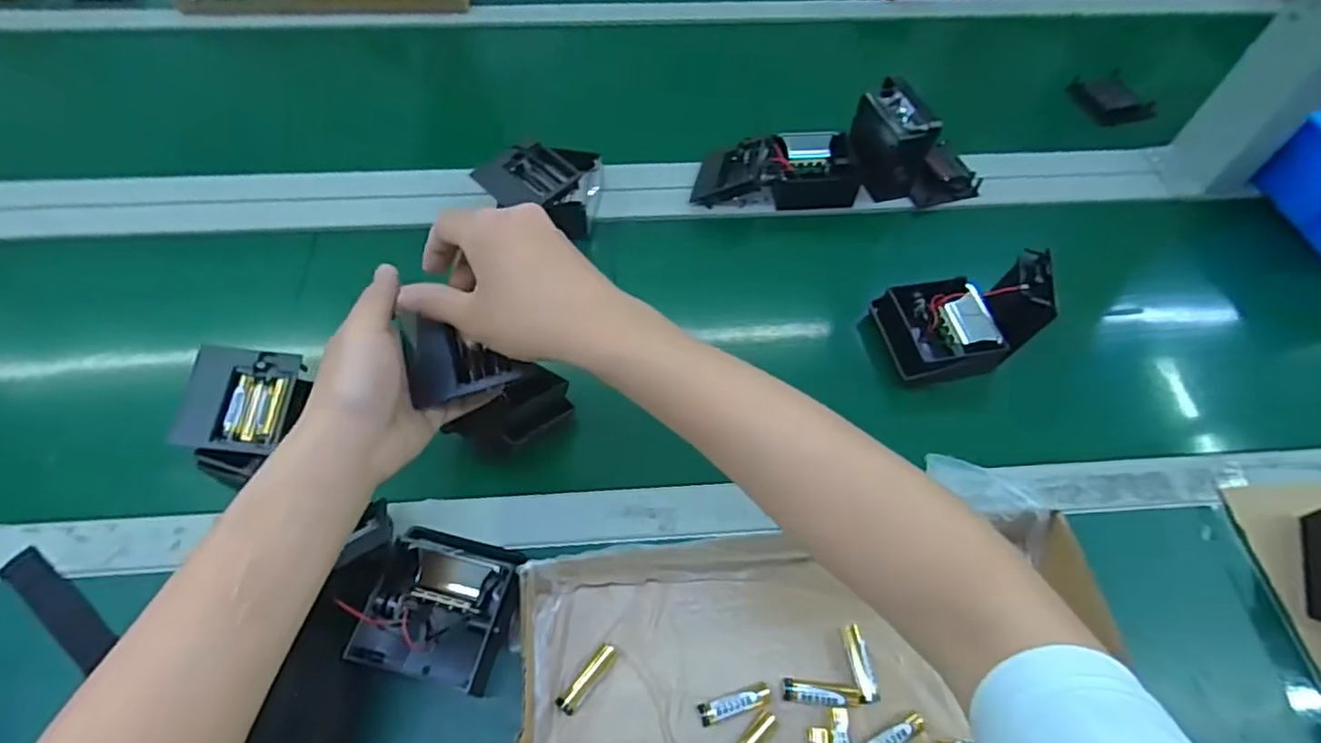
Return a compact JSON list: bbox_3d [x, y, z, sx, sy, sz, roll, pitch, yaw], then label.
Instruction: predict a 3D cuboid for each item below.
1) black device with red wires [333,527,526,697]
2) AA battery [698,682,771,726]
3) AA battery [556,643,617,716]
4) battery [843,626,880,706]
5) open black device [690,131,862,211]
[{"bbox_3d":[-0.148,0.158,0.430,0.092,0.038,0.093,12,58,5],"label":"black device with red wires"},{"bbox_3d":[0.049,0.218,0.414,0.048,0.012,0.012,-13,59,-10],"label":"AA battery"},{"bbox_3d":[-0.048,0.202,0.416,0.014,0.016,0.049,37,76,19],"label":"AA battery"},{"bbox_3d":[0.135,0.197,0.428,0.013,0.014,0.047,-5,58,-5],"label":"battery"},{"bbox_3d":[0.120,-0.214,0.679,0.173,0.050,0.083,-5,58,-6],"label":"open black device"}]

